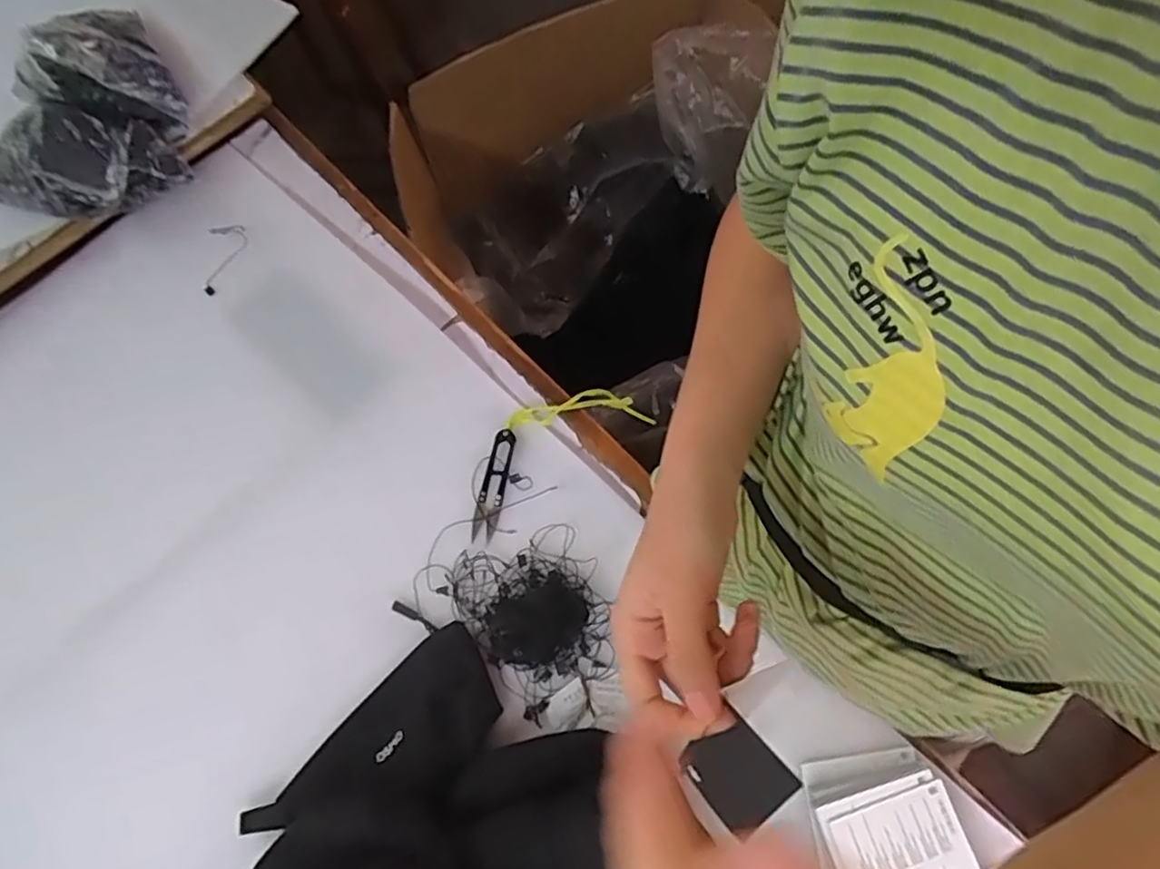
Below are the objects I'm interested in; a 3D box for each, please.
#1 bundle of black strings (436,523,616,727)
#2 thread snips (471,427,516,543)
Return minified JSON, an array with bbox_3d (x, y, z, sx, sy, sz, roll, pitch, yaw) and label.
[{"bbox_3d":[-0.035,0.147,0.568,0.114,0.021,0.145,-35,74,-9],"label":"bundle of black strings"},{"bbox_3d":[-0.078,0.044,0.604,0.022,0.013,0.101,12,73,6],"label":"thread snips"}]

